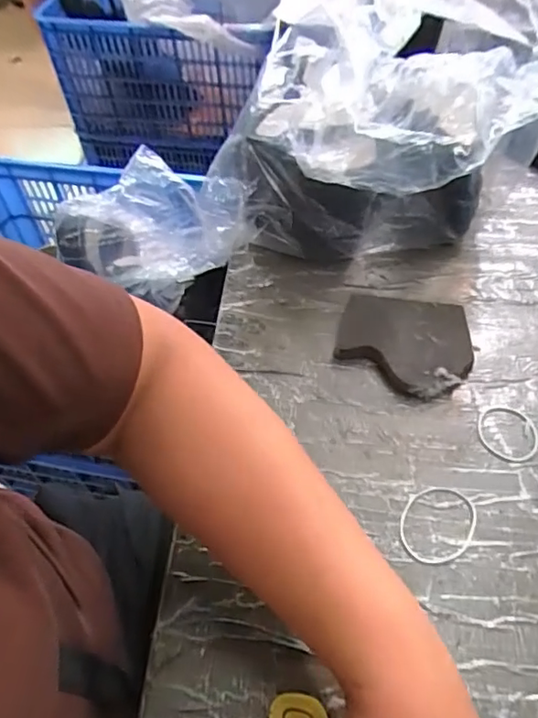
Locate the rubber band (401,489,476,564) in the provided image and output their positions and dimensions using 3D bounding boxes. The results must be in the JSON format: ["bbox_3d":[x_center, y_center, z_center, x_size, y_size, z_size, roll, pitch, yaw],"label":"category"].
[{"bbox_3d":[0.117,0.114,0.391,0.046,0.004,0.060,24,58,21],"label":"rubber band"}]

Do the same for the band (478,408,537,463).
[{"bbox_3d":[0.185,0.057,0.435,0.045,0.004,0.047,-2,52,2],"label":"band"}]

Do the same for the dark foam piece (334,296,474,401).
[{"bbox_3d":[0.113,-0.012,0.474,0.107,0.022,0.089,10,54,11],"label":"dark foam piece"}]

